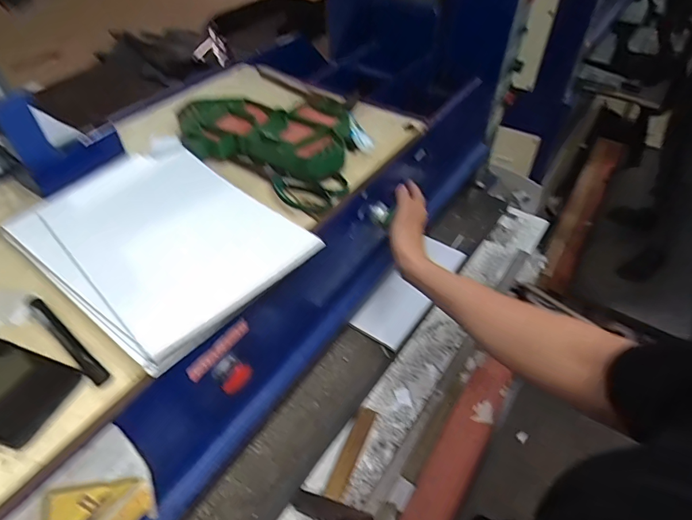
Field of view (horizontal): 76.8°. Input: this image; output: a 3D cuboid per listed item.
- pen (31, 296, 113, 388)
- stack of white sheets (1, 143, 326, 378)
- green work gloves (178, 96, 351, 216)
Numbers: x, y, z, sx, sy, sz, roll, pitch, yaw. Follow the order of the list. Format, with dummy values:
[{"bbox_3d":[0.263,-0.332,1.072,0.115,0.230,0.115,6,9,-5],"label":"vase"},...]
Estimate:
[{"bbox_3d":[-0.277,0.076,0.431,0.141,0.010,0.014,31,53,27],"label":"pen"},{"bbox_3d":[-0.223,-0.036,0.508,0.225,0.016,0.332,-37,54,-26],"label":"stack of white sheets"},{"bbox_3d":[-0.103,-0.195,0.670,0.311,0.041,0.229,27,51,24],"label":"green work gloves"}]

